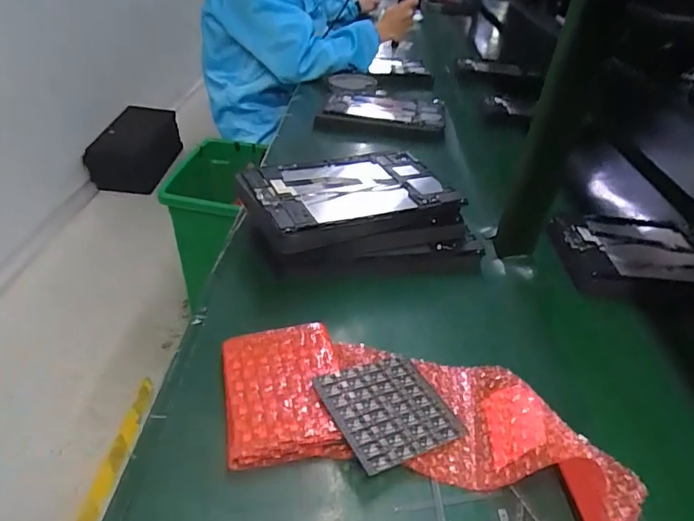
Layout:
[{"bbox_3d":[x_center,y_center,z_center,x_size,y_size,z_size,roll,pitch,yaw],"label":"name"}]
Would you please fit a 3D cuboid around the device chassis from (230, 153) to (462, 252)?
[{"bbox_3d":[0.003,-0.068,0.600,0.238,0.062,0.148,-11,41,-23],"label":"device chassis"}]

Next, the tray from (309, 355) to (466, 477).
[{"bbox_3d":[0.037,0.126,0.411,0.107,0.004,0.093,-6,40,-34],"label":"tray"}]

